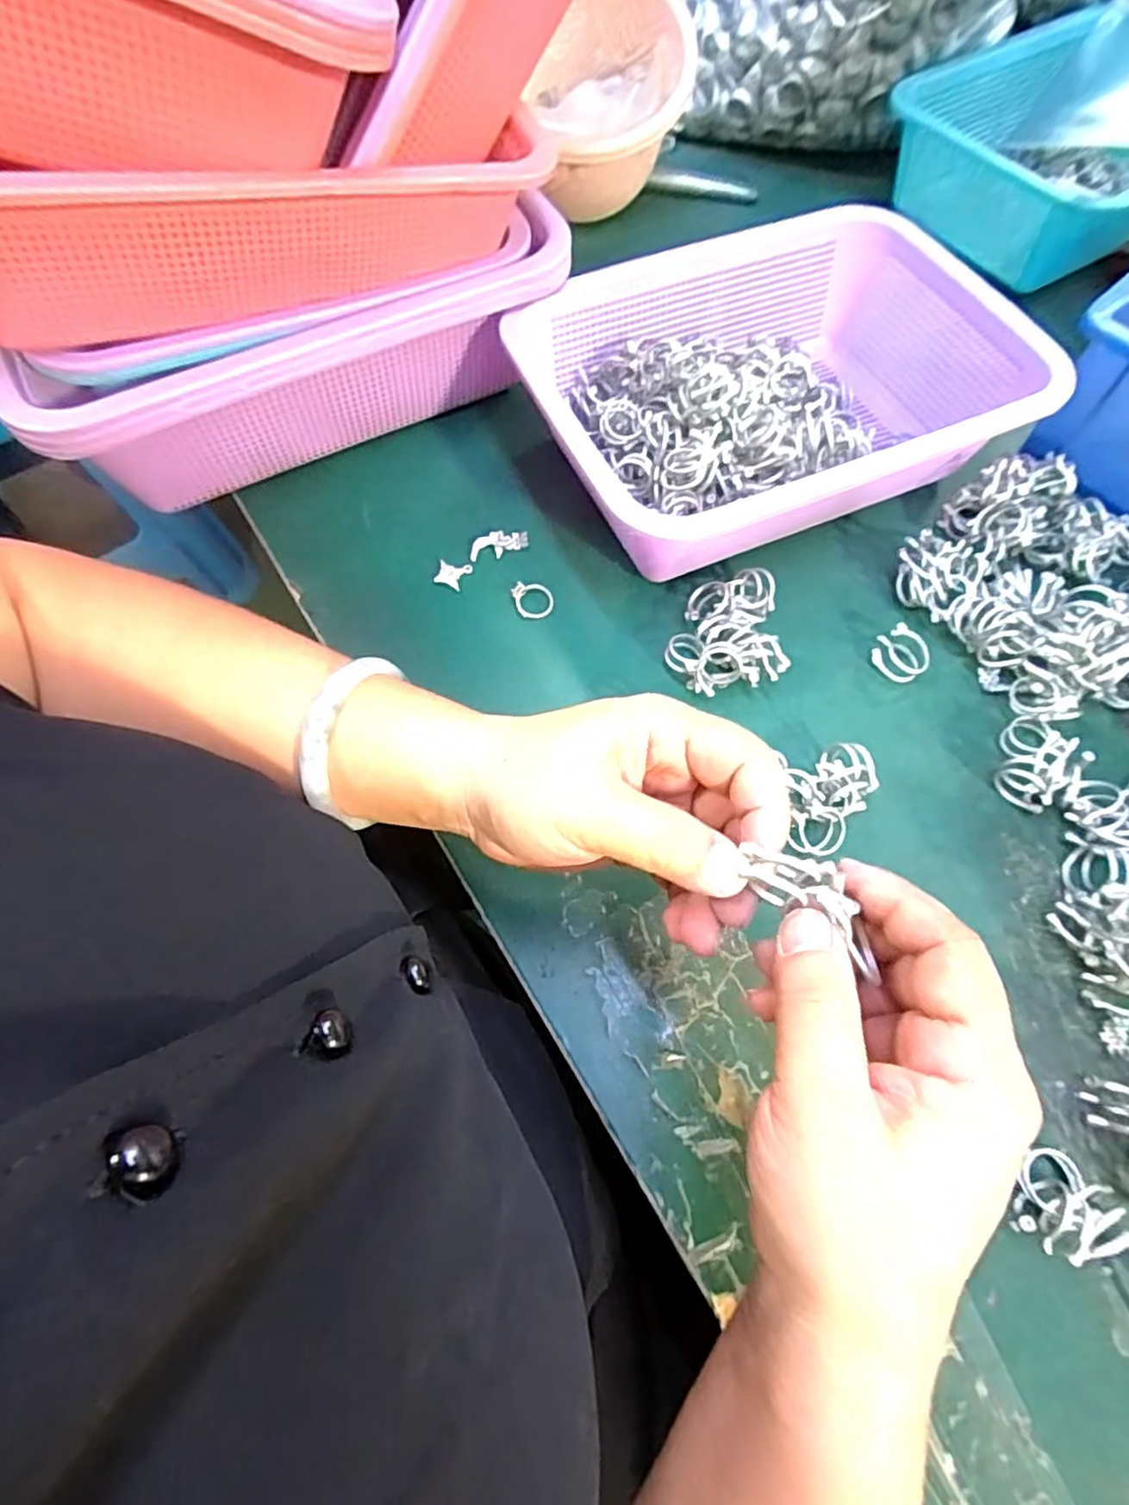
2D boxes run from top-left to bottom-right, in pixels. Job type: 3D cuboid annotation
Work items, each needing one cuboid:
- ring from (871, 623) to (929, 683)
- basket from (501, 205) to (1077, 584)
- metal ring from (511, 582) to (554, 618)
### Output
[{"bbox_3d":[0.177,-0.052,0.356,0.027,0.016,0.023,41,74,18],"label":"ring"},{"bbox_3d":[0.120,-0.205,0.388,0.266,0.069,0.195,-23,67,-8],"label":"basket"},{"bbox_3d":[-0.017,-0.085,0.379,0.023,0.005,0.023,0,79,-1],"label":"metal ring"}]

